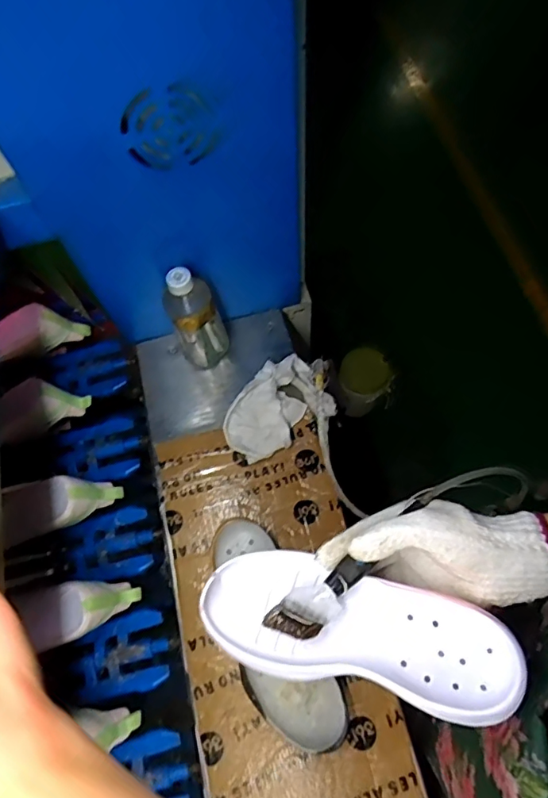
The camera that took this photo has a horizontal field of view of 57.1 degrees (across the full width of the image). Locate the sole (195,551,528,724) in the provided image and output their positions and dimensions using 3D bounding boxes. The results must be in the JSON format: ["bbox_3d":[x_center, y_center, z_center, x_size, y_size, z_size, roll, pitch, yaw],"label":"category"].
[{"bbox_3d":[0.058,0.169,0.371,0.221,0.026,0.080,9,64,14],"label":"sole"}]

